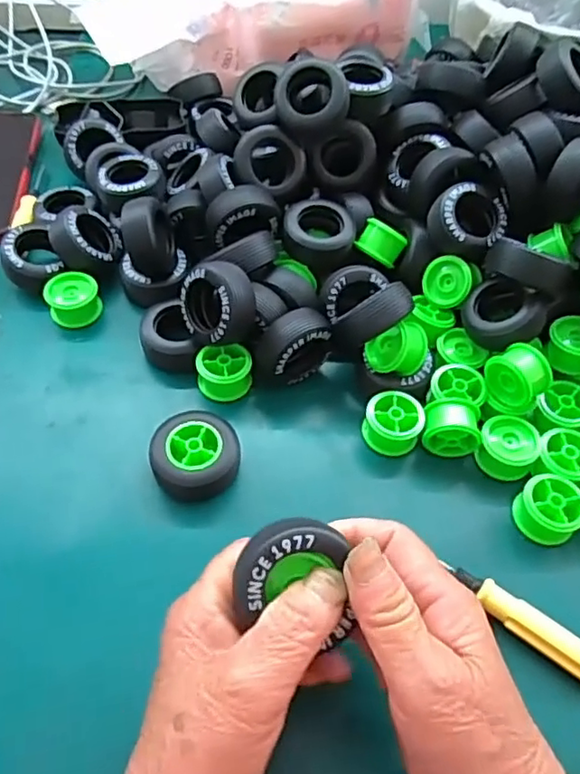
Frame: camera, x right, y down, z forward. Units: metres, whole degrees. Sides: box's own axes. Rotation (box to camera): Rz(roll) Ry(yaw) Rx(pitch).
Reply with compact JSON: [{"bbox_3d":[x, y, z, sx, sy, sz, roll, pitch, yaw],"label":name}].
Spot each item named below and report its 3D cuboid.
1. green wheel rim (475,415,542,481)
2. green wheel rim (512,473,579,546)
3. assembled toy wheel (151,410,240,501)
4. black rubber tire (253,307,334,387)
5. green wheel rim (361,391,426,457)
[{"bbox_3d":[0.130,0.037,0.359,0.033,0.028,0.028,23,56,15],"label":"green wheel rim"},{"bbox_3d":[0.145,0.069,0.337,0.033,0.024,0.034,1,53,-1],"label":"green wheel rim"},{"bbox_3d":[-0.054,0.039,0.342,0.048,0.028,0.041,-13,54,-11],"label":"assembled toy wheel"},{"bbox_3d":[0.002,-0.023,0.377,0.045,0.050,0.025,-29,59,-21],"label":"black rubber tire"},{"bbox_3d":[0.062,0.024,0.364,0.033,0.030,0.034,1,53,-1],"label":"green wheel rim"}]

